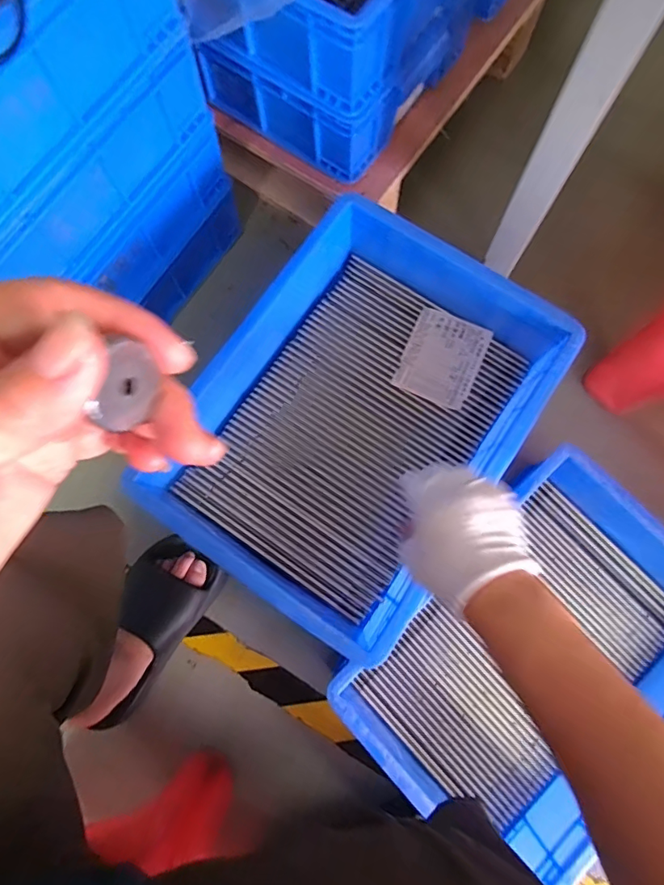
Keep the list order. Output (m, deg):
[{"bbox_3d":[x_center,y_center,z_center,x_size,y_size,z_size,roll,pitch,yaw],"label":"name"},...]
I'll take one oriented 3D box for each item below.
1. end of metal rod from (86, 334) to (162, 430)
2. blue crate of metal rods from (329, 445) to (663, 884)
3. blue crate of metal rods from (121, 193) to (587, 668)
[{"bbox_3d":[-0.063,-0.016,0.151,0.007,0.023,0.024,16,78,4],"label":"end of metal rod"},{"bbox_3d":[0.245,0.249,0.579,0.418,0.110,0.302,-43,81,-8],"label":"blue crate of metal rods"},{"bbox_3d":[0.030,-0.029,0.540,0.304,0.099,0.413,34,80,8],"label":"blue crate of metal rods"}]

